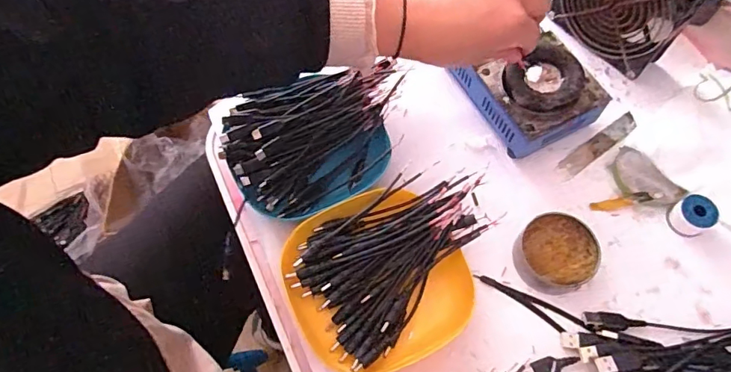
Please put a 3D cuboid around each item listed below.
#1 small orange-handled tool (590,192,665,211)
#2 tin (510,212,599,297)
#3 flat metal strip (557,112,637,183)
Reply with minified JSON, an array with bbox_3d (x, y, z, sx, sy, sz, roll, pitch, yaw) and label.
[{"bbox_3d":[0.232,0.014,0.439,0.059,0.010,0.010,-13,61,11],"label":"small orange-handled tool"},{"bbox_3d":[0.160,0.057,0.415,0.060,0.029,0.060,-1,65,3],"label":"tin"},{"bbox_3d":[0.223,-0.037,0.471,0.101,0.004,0.018,-34,73,-12],"label":"flat metal strip"}]

